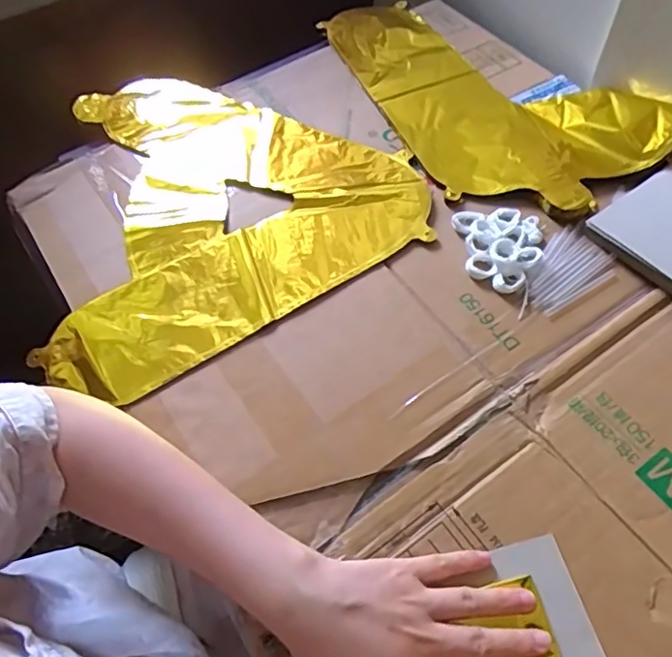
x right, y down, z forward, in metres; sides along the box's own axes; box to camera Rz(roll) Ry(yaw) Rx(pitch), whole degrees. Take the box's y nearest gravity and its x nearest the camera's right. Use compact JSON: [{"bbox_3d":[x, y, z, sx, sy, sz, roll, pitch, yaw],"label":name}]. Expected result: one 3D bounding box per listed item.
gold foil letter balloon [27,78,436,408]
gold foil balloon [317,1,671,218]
[{"bbox_3d":[-0.140,-0.142,0.568,0.363,0.011,0.367,-30,61,-14],"label":"gold foil letter balloon"},{"bbox_3d":[0.146,-0.273,0.620,0.219,0.022,0.405,-26,60,-12],"label":"gold foil balloon"}]

